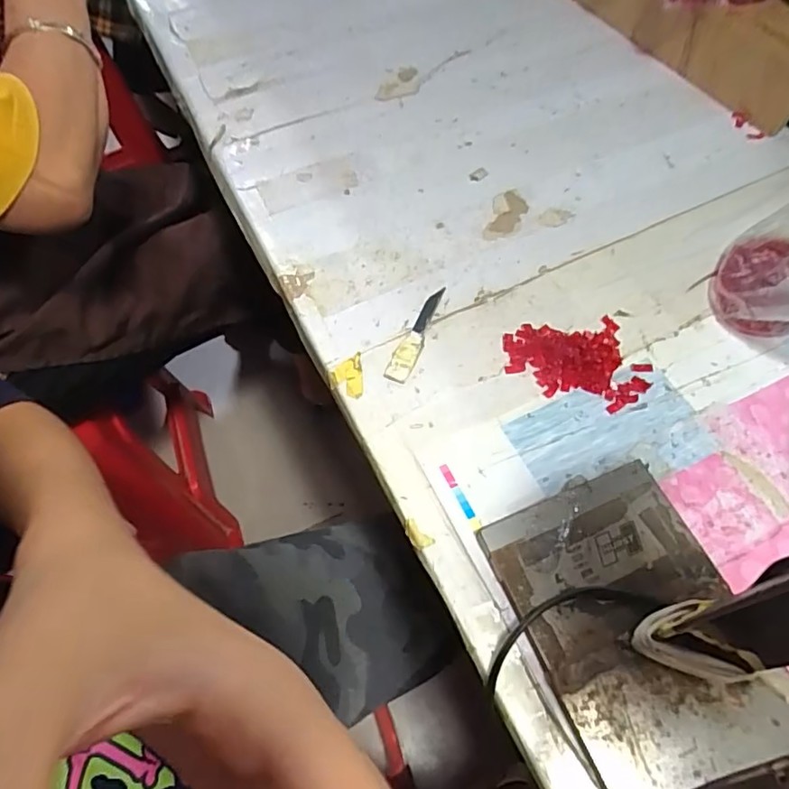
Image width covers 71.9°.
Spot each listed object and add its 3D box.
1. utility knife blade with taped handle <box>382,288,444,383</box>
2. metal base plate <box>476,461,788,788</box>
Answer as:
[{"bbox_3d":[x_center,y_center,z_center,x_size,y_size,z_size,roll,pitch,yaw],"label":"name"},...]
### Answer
[{"bbox_3d":[0.016,-0.040,0.356,0.015,0.005,0.078,21,63,14],"label":"utility knife blade with taped handle"},{"bbox_3d":[0.113,0.109,0.260,0.097,0.011,0.132,-20,61,-9],"label":"metal base plate"}]

